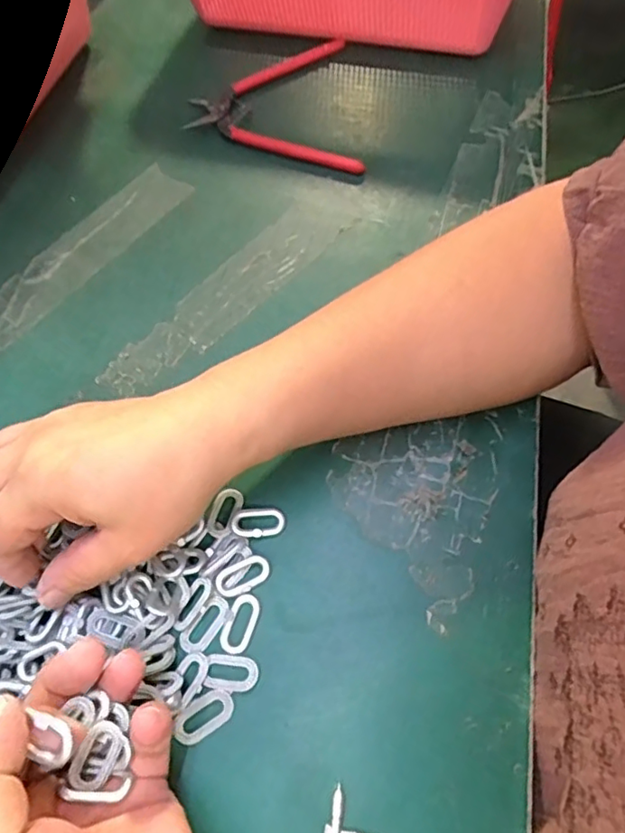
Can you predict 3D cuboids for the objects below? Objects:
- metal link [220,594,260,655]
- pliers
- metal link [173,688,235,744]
[{"bbox_3d":[-0.033,0.095,0.264,0.013,0.004,0.026,16,65,11],"label":"metal link"},{"bbox_3d":[-0.029,-0.224,0.421,0.119,0.011,0.137,-8,63,0],"label":"pliers"},{"bbox_3d":[-0.047,0.129,0.246,0.026,0.004,0.014,-30,65,-11],"label":"metal link"}]

